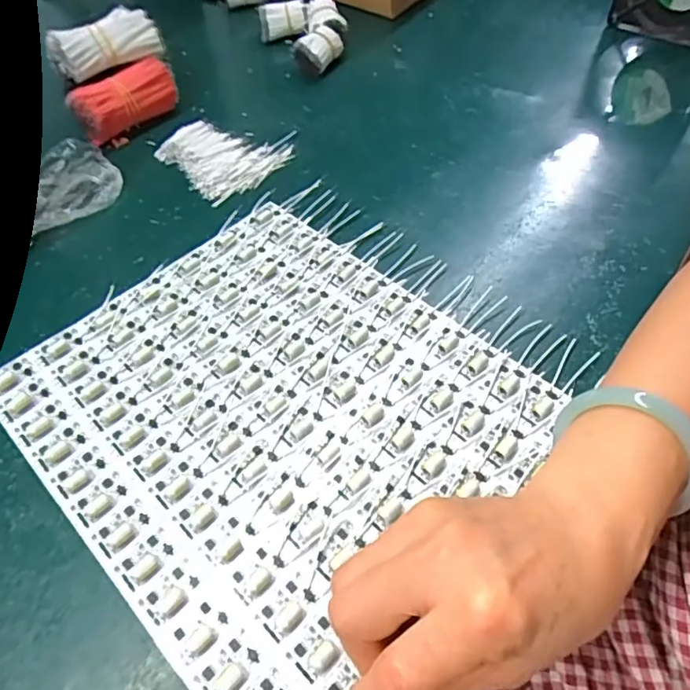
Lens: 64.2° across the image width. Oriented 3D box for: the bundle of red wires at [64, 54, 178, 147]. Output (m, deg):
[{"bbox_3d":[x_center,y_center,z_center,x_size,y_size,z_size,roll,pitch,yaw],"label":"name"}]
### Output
[{"bbox_3d":[-0.198,-0.221,0.501,0.039,0.042,0.097,37,62,27],"label":"bundle of red wires"}]

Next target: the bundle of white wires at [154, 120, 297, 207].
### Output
[{"bbox_3d":[-0.101,-0.172,0.481,0.100,0.008,0.107,-35,58,-22],"label":"bundle of white wires"}]

